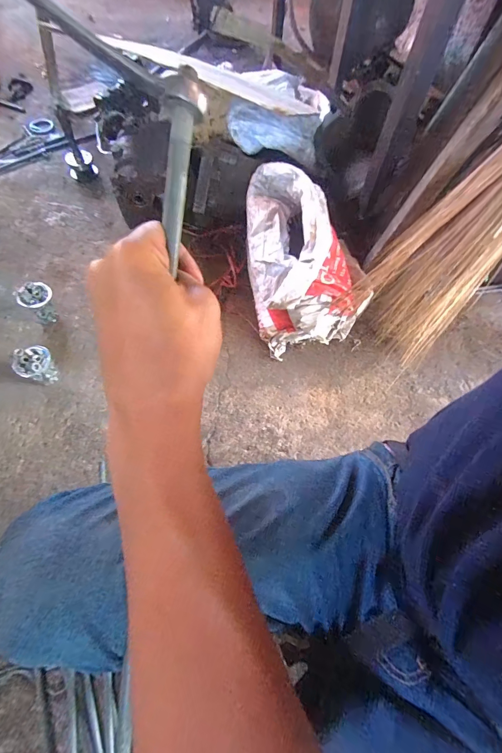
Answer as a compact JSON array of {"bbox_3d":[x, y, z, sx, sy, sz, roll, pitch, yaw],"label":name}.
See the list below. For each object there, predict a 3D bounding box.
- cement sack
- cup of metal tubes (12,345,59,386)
[{"bbox_3d":[0.135,-0.277,0.811,0.263,0.276,0.352,-4,64,-4],"label":"cement sack"},{"bbox_3d":[-0.475,-0.018,0.767,0.069,0.091,0.069,1,64,-2],"label":"cup of metal tubes"}]

